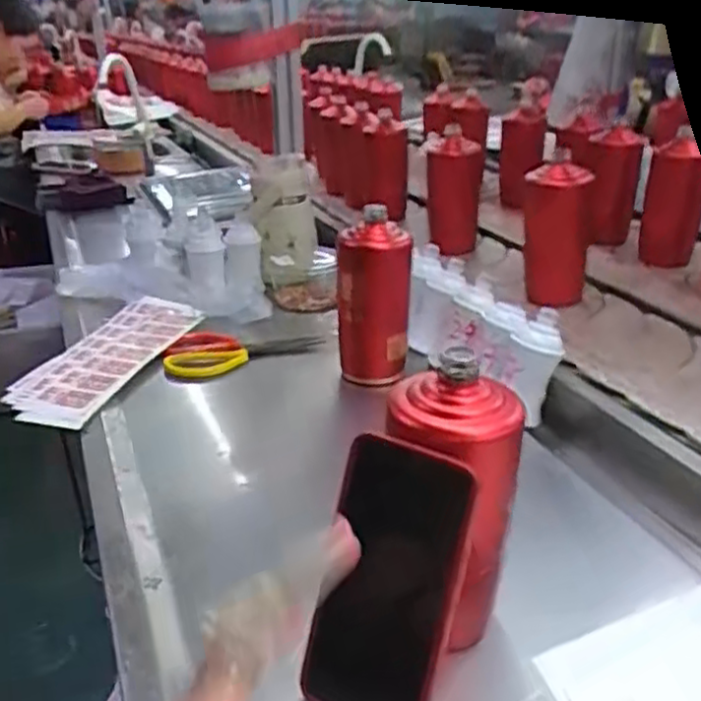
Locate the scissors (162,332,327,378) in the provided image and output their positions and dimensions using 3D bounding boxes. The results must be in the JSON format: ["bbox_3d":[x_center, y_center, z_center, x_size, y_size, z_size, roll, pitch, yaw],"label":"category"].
[{"bbox_3d":[-0.129,0.003,0.907,0.191,0.021,0.096,-5,26,-5],"label":"scissors"}]

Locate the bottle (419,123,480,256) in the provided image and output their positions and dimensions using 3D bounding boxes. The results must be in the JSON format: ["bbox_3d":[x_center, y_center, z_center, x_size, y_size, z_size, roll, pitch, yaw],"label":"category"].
[{"bbox_3d":[0.160,-0.251,1.181,0.090,0.189,0.067,2,26,10],"label":"bottle"}]

